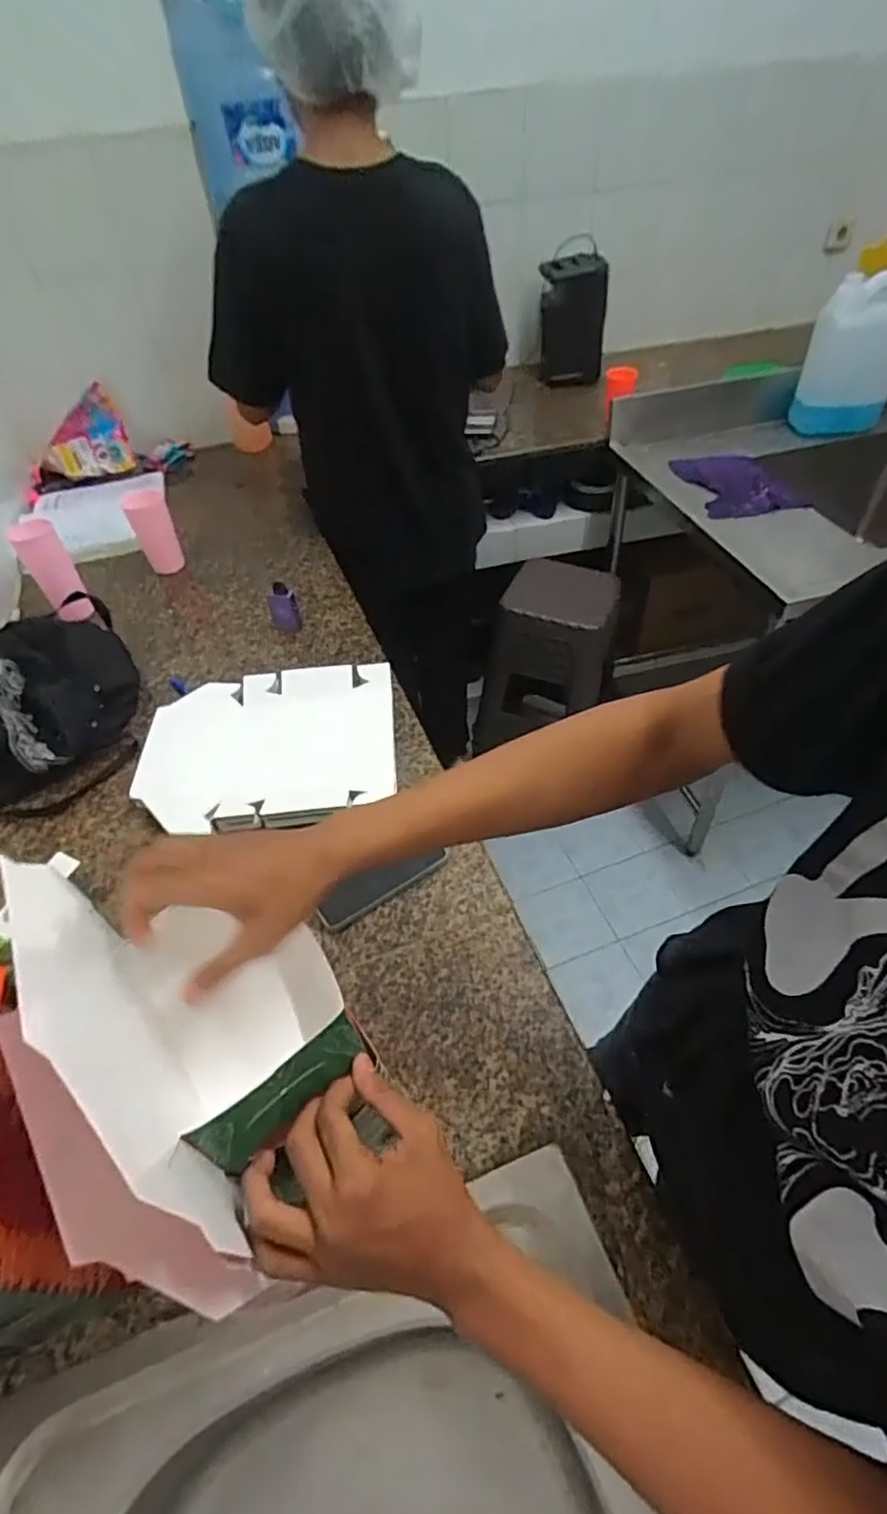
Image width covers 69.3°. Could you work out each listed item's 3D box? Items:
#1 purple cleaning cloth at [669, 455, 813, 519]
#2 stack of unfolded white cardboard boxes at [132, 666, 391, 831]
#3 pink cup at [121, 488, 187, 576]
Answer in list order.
[{"bbox_3d":[0.632,-0.599,1.394,0.251,0.052,0.270,-17,49,-13],"label":"purple cleaning cloth"},{"bbox_3d":[-0.244,-0.019,0.919,0.343,0.046,0.269,-5,47,-1],"label":"stack of unfolded white cardboard boxes"},{"bbox_3d":[-0.564,-0.444,1.258,0.073,0.146,0.066,-17,49,-12],"label":"pink cup"}]

